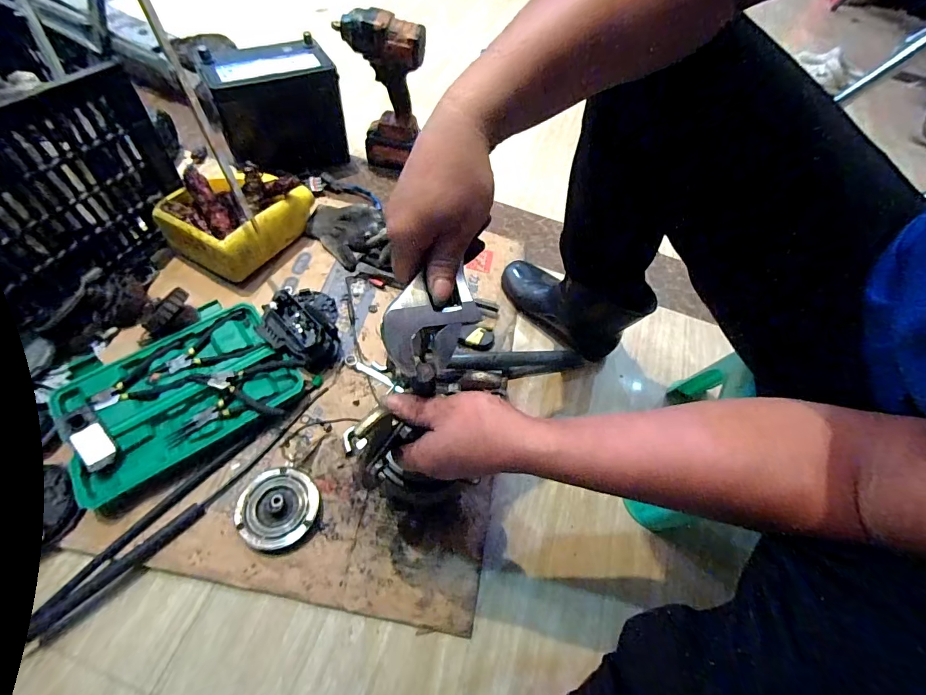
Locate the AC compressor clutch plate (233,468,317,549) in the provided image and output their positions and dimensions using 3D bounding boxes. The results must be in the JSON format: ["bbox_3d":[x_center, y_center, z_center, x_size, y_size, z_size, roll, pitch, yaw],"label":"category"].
[{"bbox_3d":[-0.241,0.210,0.541,0.097,0.021,0.099,3,59,-5],"label":"AC compressor clutch plate"}]

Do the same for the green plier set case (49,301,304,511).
[{"bbox_3d":[-0.408,0.061,0.602,0.297,0.038,0.229,-27,66,-21],"label":"green plier set case"}]

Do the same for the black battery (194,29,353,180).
[{"bbox_3d":[-0.374,-0.484,0.861,0.236,0.205,0.125,-18,63,-17],"label":"black battery"}]

